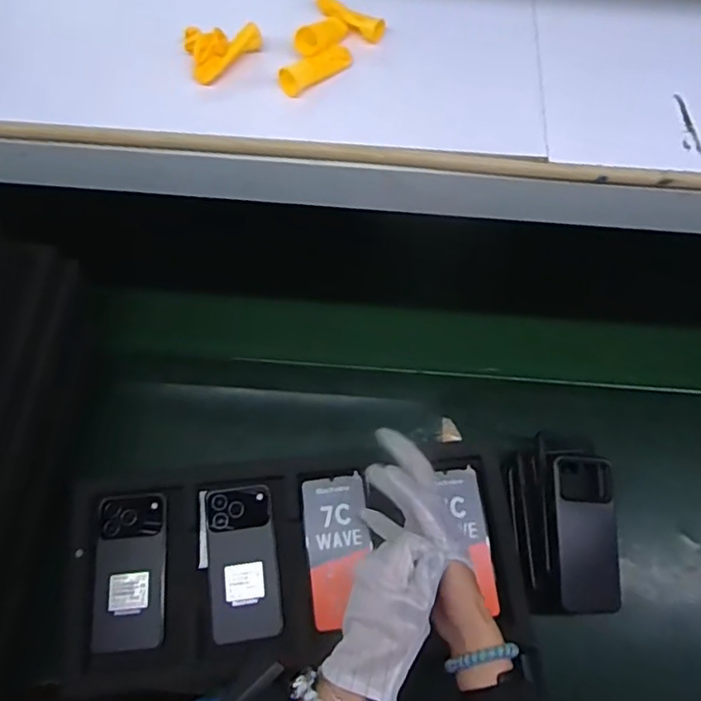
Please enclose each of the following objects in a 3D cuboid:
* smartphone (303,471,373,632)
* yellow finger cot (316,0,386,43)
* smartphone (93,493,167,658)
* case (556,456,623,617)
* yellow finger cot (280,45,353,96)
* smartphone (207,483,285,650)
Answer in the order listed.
[{"bbox_3d":[-0.013,0.221,0.663,0.069,0.009,0.154,-6,67,-5],"label":"smartphone"},{"bbox_3d":[-0.001,-0.258,0.460,0.063,0.010,0.019,34,70,12],"label":"yellow finger cot"},{"bbox_3d":[-0.237,0.236,0.643,0.071,0.012,0.156,-4,67,-4],"label":"smartphone"},{"bbox_3d":[0.263,0.203,0.666,0.084,0.012,0.166,8,74,-25],"label":"case"},{"bbox_3d":[-0.025,-0.207,0.437,0.057,0.015,0.018,-33,72,-15],"label":"yellow finger cot"},{"bbox_3d":[-0.119,0.232,0.659,0.073,0.009,0.160,-7,67,-5],"label":"smartphone"}]

